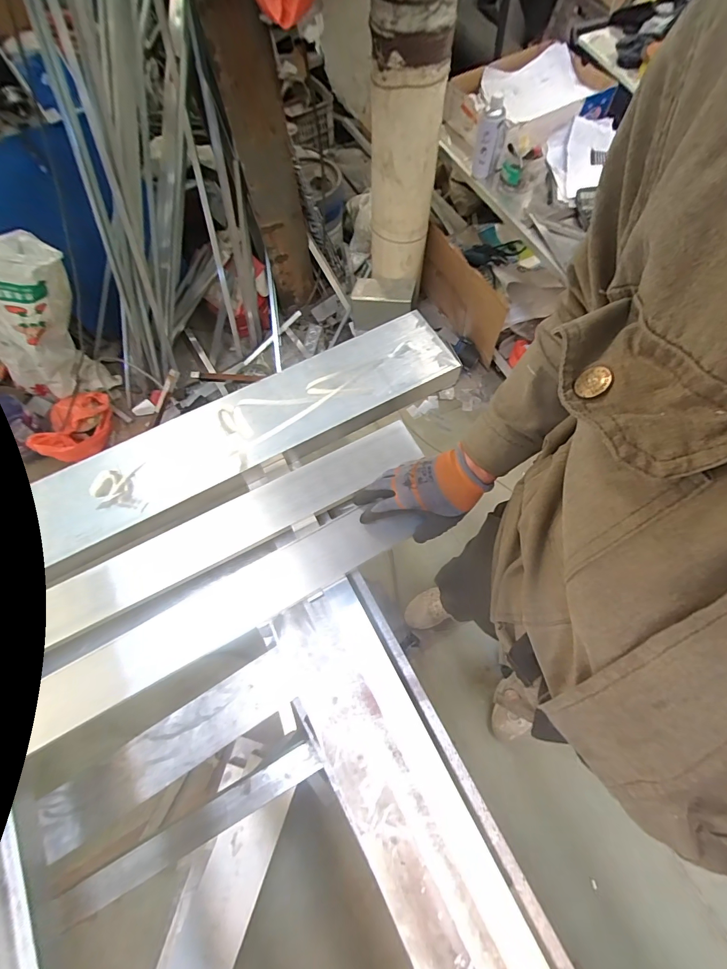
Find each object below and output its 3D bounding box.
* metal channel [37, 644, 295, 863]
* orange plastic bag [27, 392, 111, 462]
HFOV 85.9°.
[{"bbox_3d":[-0.342,0.467,0.702,0.455,0.022,0.096,-30,71,-9],"label":"metal channel"},{"bbox_3d":[-1.085,-0.229,1.494,0.176,0.131,0.302,8,69,5],"label":"orange plastic bag"}]

